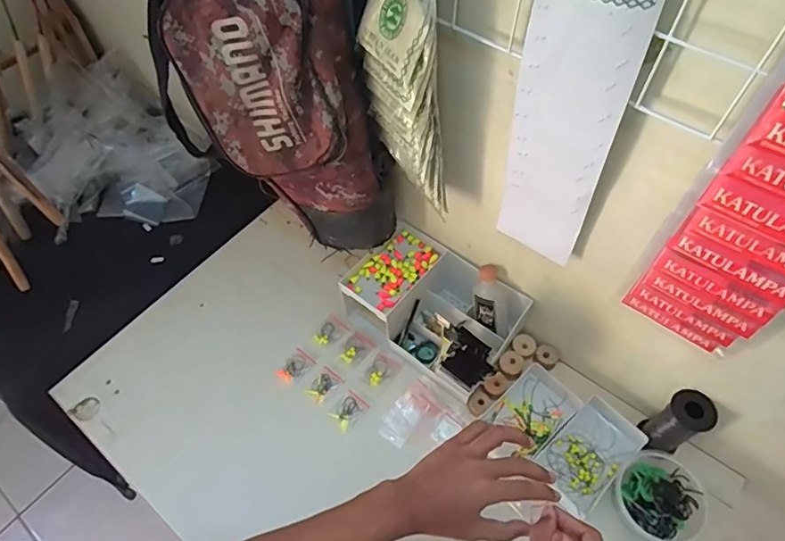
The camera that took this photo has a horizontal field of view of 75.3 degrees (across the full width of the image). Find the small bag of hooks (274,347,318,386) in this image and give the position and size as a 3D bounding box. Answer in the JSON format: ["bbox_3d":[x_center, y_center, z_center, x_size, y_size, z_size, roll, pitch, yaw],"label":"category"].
[{"bbox_3d":[-0.139,0.140,0.734,0.037,0.008,0.050,31,62,20],"label":"small bag of hooks"}]

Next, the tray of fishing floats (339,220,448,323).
[{"bbox_3d":[0.005,-0.004,0.729,0.088,0.020,0.147,36,64,23],"label":"tray of fishing floats"}]

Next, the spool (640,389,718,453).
[{"bbox_3d":[0.343,0.186,0.616,0.052,0.104,0.047,-26,59,-16],"label":"spool"}]

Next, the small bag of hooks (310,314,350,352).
[{"bbox_3d":[-0.095,0.094,0.765,0.038,0.006,0.049,34,63,22],"label":"small bag of hooks"}]

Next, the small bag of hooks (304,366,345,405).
[{"bbox_3d":[-0.098,0.163,0.720,0.036,0.004,0.051,34,63,22],"label":"small bag of hooks"}]

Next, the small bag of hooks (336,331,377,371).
[{"bbox_3d":[-0.055,0.118,0.750,0.040,0.008,0.052,37,64,23],"label":"small bag of hooks"}]

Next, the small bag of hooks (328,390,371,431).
[{"bbox_3d":[-0.061,0.193,0.698,0.038,0.004,0.048,34,63,22],"label":"small bag of hooks"}]

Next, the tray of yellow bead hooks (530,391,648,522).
[{"bbox_3d":[0.247,0.233,0.643,0.125,0.042,0.082,-38,63,-22],"label":"tray of yellow bead hooks"}]

